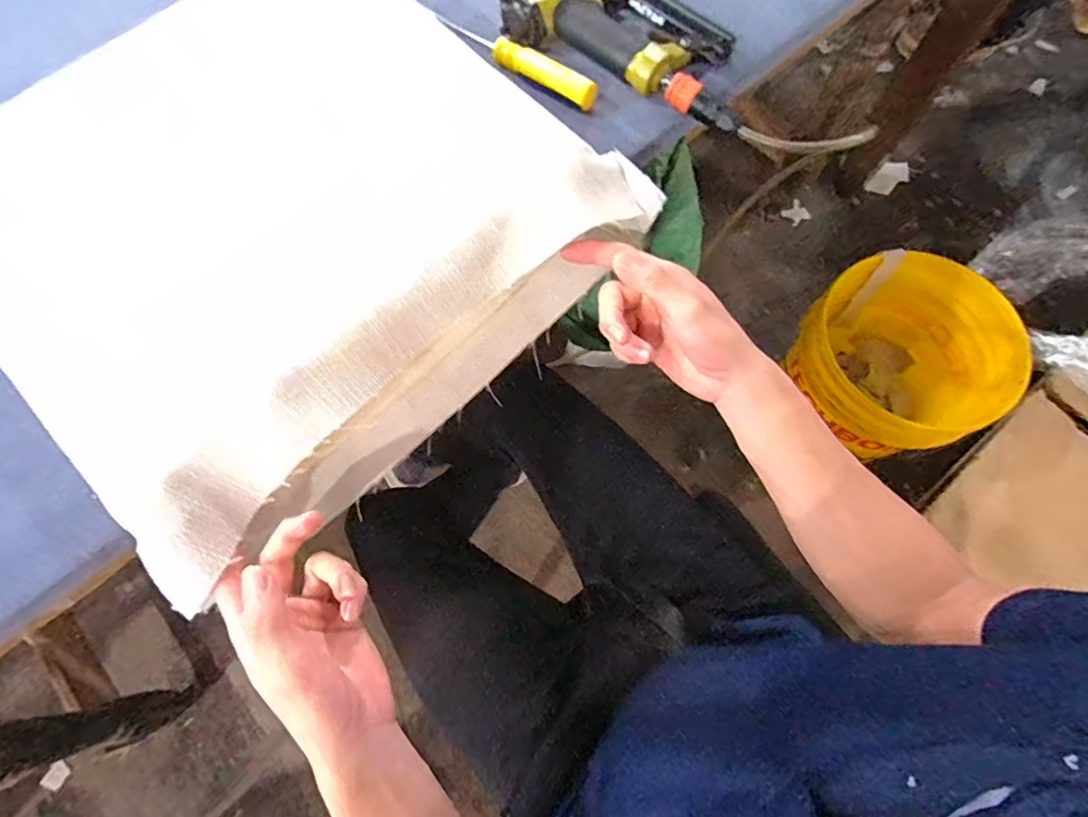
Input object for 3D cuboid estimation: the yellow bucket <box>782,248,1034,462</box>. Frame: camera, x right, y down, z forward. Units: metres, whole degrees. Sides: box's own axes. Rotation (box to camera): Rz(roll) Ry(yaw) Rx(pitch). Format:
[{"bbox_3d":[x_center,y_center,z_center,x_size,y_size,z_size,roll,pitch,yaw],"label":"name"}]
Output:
[{"bbox_3d":[0.621,-0.064,1.025,0.301,0.301,0.323,0,71,0],"label":"yellow bucket"}]

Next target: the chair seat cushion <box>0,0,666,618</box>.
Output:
[{"bbox_3d":[-0.215,-0.175,0.467,0.435,0.092,0.448,-42,76,-13],"label":"chair seat cushion"}]

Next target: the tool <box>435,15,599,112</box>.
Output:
[{"bbox_3d":[-0.027,-0.336,0.530,0.179,0.024,0.018,34,74,11],"label":"tool"}]

